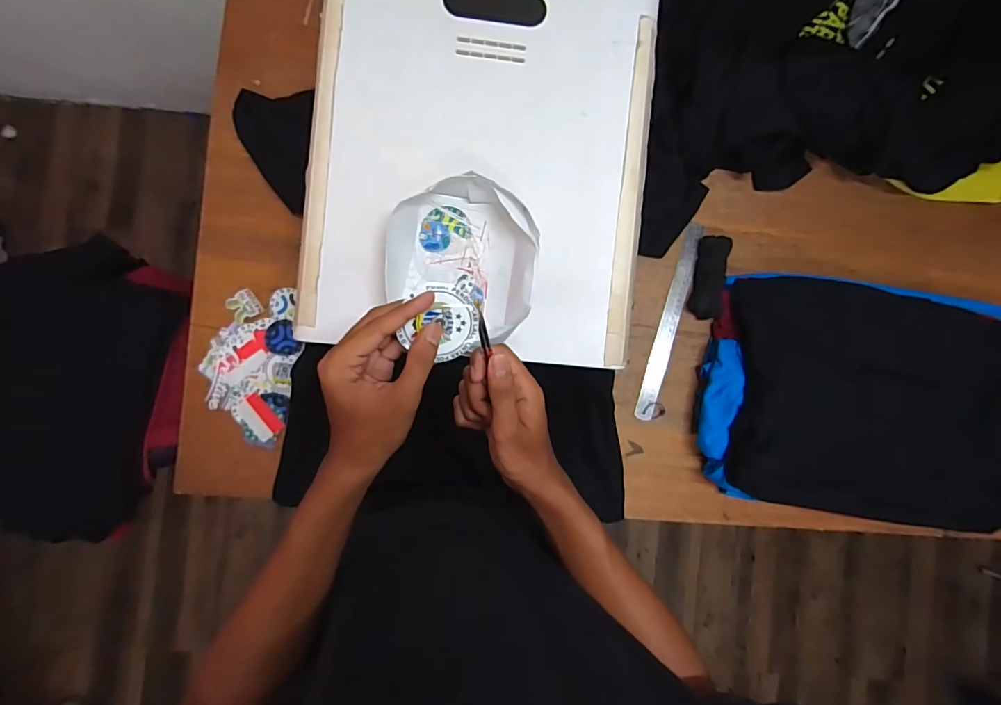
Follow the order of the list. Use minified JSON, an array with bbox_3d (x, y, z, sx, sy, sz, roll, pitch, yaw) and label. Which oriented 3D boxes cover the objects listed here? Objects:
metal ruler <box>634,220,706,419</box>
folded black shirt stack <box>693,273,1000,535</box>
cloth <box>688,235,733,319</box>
[{"bbox_3d":[0.270,-0.049,0.736,0.032,0.005,0.317,17,88,6],"label":"metal ruler"},{"bbox_3d":[0.592,0.076,0.716,0.550,0.077,0.354,9,87,-4],"label":"folded black shirt stack"},{"bbox_3d":[0.329,-0.118,0.728,0.047,0.029,0.127,13,87,-4],"label":"cloth"}]

